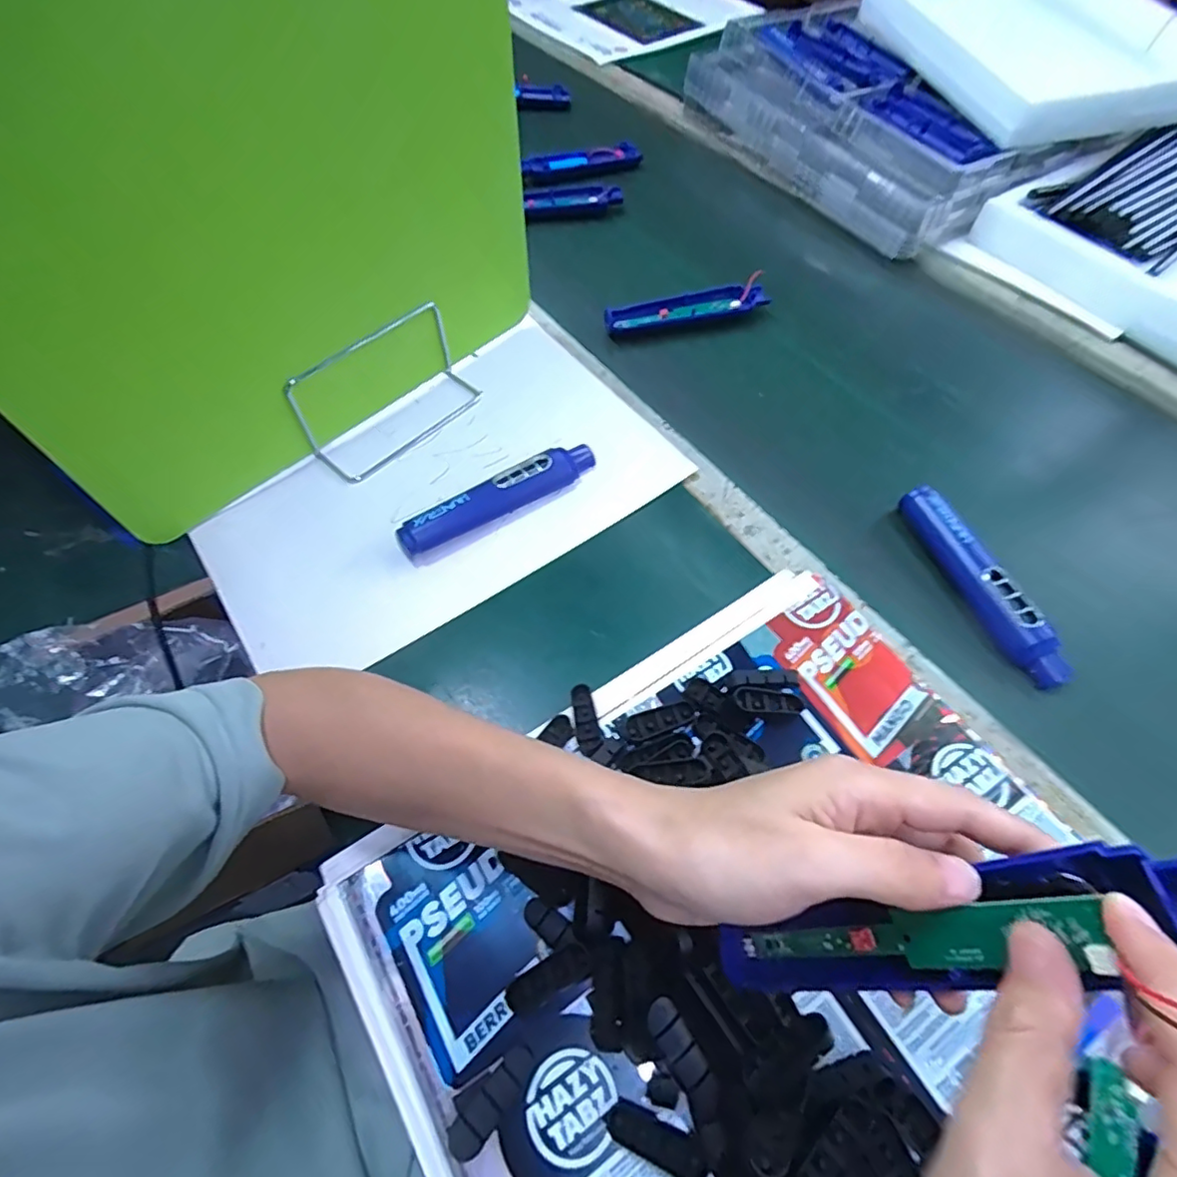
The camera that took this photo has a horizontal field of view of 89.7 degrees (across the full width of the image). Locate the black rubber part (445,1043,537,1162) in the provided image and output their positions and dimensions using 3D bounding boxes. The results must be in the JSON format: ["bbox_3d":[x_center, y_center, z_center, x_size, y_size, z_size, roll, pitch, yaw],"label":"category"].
[{"bbox_3d":[-0.047,0.243,0.283,0.020,0.009,0.049,43,56,19],"label":"black rubber part"}]

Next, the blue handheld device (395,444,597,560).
[{"bbox_3d":[-0.068,-0.072,0.474,0.172,0.030,0.033,-35,68,-19],"label":"blue handheld device"}]

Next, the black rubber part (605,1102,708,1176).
[{"bbox_3d":[0.032,0.257,0.275,0.047,0.007,0.014,20,63,8],"label":"black rubber part"}]

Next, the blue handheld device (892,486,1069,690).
[{"bbox_3d":[0.297,-0.005,0.448,0.025,0.029,0.168,-17,64,-11],"label":"blue handheld device"}]

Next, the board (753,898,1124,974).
[{"bbox_3d":[0.112,0.130,0.217,0.007,0.134,0.018,11,56,-35],"label":"board"}]

